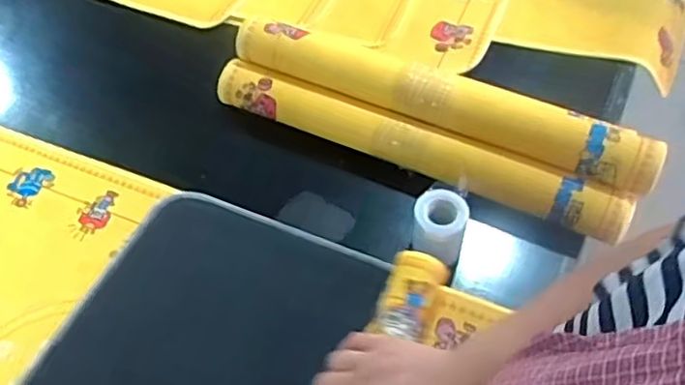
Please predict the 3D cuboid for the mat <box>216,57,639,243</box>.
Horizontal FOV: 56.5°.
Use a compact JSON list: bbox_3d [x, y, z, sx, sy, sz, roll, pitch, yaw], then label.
[{"bbox_3d":[0.074,-0.056,0.754,0.512,0.056,0.043,21,57,20],"label":"mat"}]

